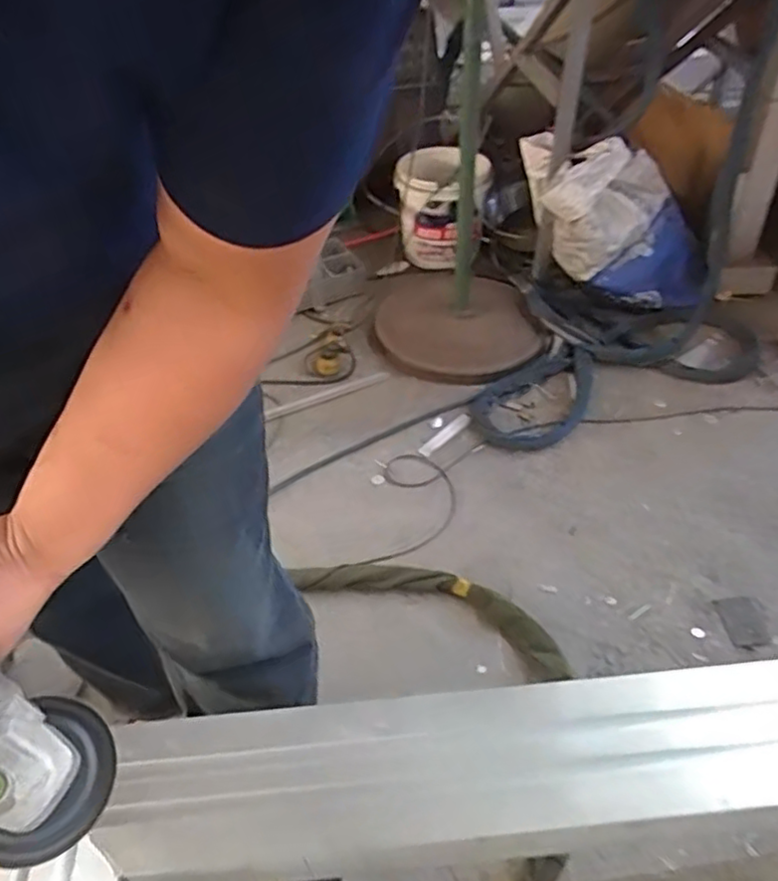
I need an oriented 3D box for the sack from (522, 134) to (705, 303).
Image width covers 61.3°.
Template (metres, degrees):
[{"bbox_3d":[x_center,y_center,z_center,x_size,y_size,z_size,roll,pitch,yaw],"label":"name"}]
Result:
[{"bbox_3d":[0.522,-0.515,1.564,0.282,0.464,0.276,-31,43,24],"label":"sack"}]

